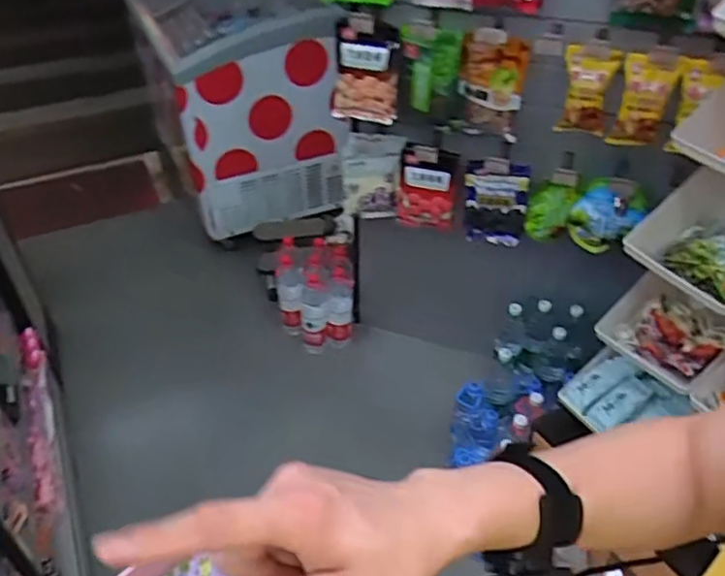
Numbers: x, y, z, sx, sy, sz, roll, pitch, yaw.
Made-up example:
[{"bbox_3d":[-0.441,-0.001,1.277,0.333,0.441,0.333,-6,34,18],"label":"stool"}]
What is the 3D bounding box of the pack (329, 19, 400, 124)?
[{"bbox_3d":[0.005,-0.506,1.460,0.157,0.267,0.052,1,50,1],"label":"pack"}]

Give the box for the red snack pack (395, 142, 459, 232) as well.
[{"bbox_3d":[0.177,-0.273,1.701,0.160,0.235,0.048,6,40,7],"label":"red snack pack"}]

